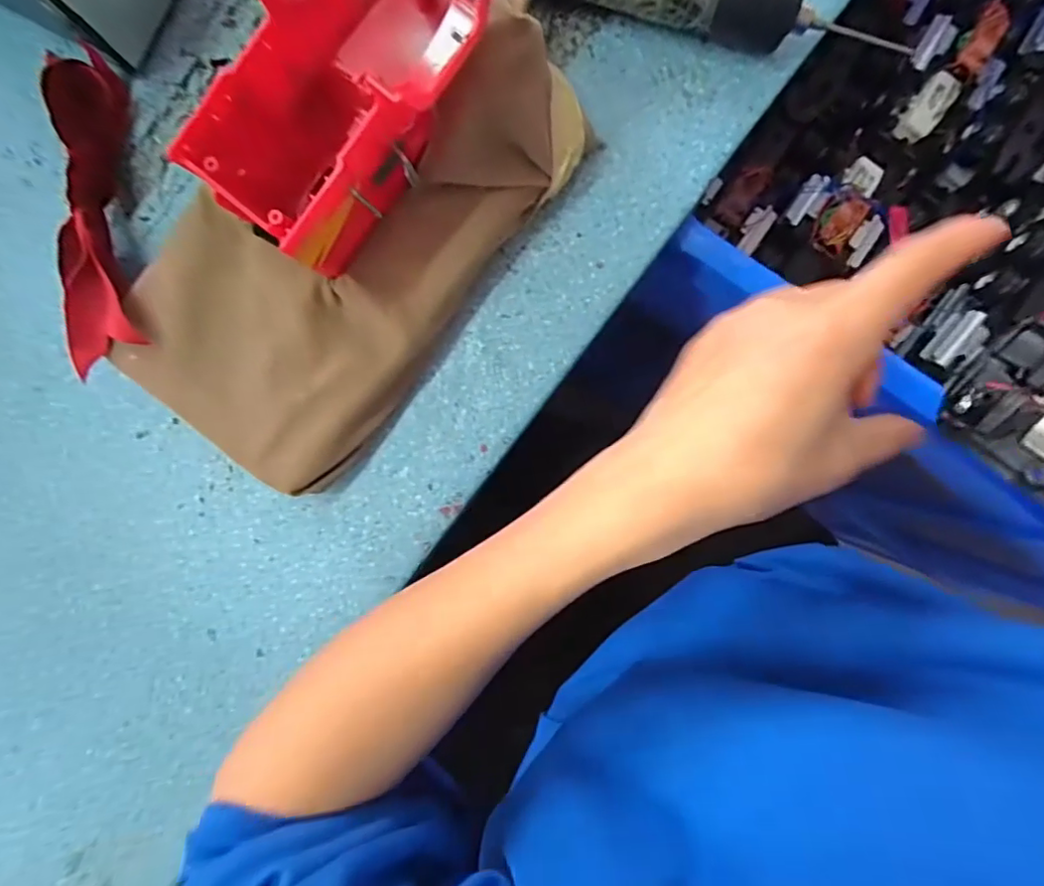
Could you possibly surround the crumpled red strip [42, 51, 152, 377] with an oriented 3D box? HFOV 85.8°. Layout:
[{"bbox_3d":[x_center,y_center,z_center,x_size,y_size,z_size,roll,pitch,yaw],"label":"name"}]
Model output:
[{"bbox_3d":[-0.207,-0.114,0.272,0.035,0.033,0.154,-12,91,0],"label":"crumpled red strip"}]

